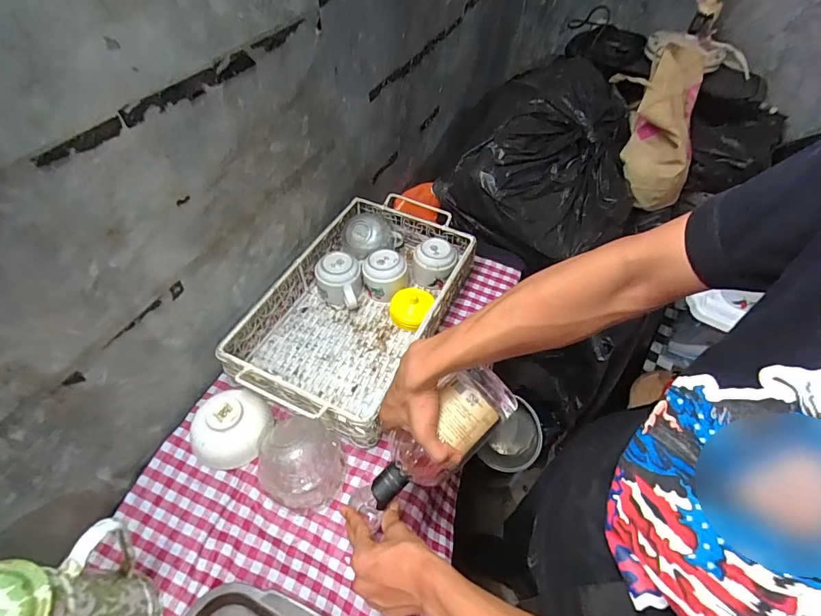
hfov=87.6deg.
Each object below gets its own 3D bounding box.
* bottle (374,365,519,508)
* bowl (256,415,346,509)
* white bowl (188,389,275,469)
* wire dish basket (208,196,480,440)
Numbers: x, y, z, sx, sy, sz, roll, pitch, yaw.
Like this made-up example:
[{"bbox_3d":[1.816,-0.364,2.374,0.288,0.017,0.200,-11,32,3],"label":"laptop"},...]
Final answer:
[{"bbox_3d":[0.033,0.156,0.506,0.202,0.062,0.070,-42,61,-2],"label":"bottle"},{"bbox_3d":[-0.143,0.200,0.565,0.102,0.074,0.098,2,50,-2],"label":"bowl"},{"bbox_3d":[-0.253,0.163,0.596,0.109,0.058,0.099,5,50,1],"label":"white bowl"},{"bbox_3d":[-0.086,-0.004,0.723,0.259,0.089,0.430,22,53,14],"label":"wire dish basket"}]

